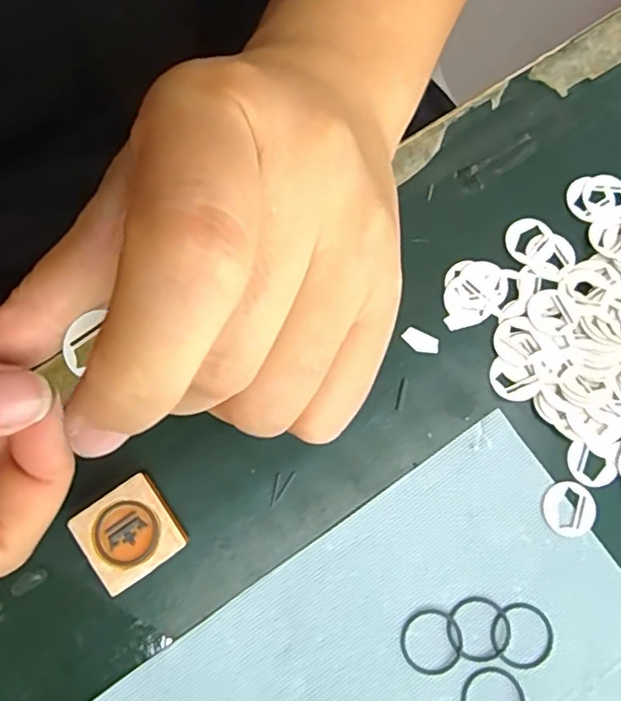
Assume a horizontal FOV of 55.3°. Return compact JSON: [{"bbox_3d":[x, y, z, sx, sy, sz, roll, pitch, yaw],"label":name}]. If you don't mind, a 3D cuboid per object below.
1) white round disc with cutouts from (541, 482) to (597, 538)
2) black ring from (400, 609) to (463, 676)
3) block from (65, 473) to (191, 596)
[{"bbox_3d":[0.090,0.055,0.205,0.018,0.004,0.018,0,79,-1],"label":"white round disc with cutouts"},{"bbox_3d":[0.040,0.097,0.196,0.020,0.004,0.021,0,79,-1],"label":"black ring"},{"bbox_3d":[-0.061,0.061,0.200,0.030,0.007,0.029,-34,82,-7],"label":"block"}]

